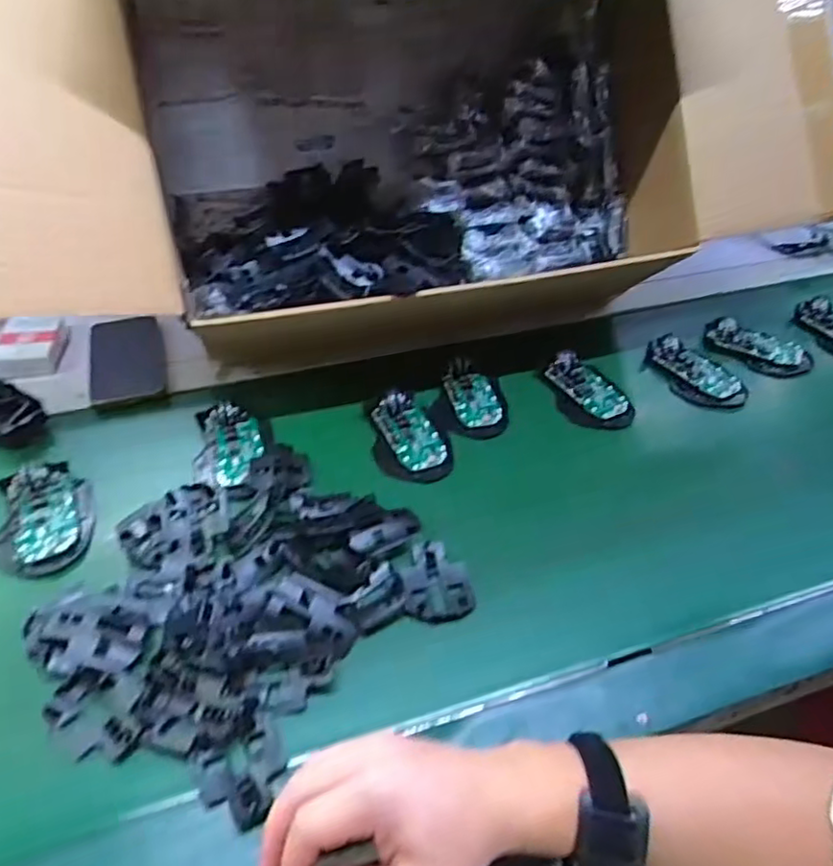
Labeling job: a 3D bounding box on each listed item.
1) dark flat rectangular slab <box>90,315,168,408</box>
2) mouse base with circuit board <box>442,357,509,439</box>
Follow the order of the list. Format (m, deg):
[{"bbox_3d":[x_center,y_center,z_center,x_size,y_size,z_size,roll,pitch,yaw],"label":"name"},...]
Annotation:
[{"bbox_3d":[-0.316,-0.083,0.698,0.074,0.008,0.156,-12,46,-14],"label":"dark flat rectangular slab"},{"bbox_3d":[0.061,-0.043,0.660,0.057,0.014,0.101,-10,46,-12],"label":"mouse base with circuit board"}]

